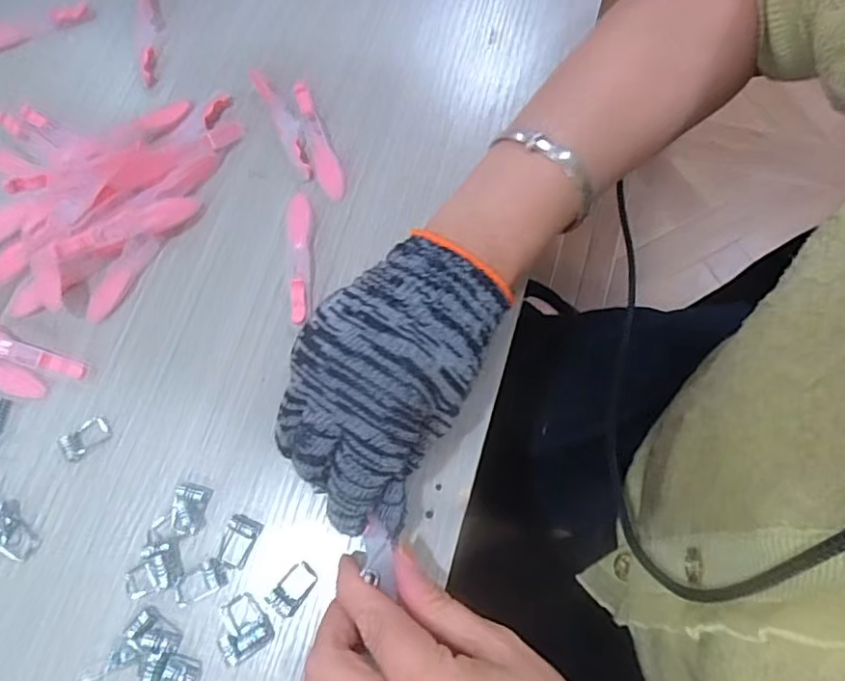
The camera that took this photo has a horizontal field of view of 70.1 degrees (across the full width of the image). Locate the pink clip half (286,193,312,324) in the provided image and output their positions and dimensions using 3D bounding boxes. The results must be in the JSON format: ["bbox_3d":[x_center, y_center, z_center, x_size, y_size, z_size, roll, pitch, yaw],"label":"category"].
[{"bbox_3d":[-0.066,-0.046,0.323,0.013,0.005,0.075,-5,72,3],"label":"pink clip half"}]

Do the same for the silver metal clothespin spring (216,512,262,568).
[{"bbox_3d":[-0.087,0.095,0.284,0.015,0.005,0.024,22,71,9],"label":"silver metal clothespin spring"}]

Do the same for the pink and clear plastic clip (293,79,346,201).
[{"bbox_3d":[-0.059,-0.114,0.342,0.014,0.013,0.074,-21,72,-3],"label":"pink and clear plastic clip"}]

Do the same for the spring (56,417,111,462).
[{"bbox_3d":[-0.170,0.050,0.303,0.027,0.004,0.015,-31,72,-6],"label":"spring"}]

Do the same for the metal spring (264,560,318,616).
[{"bbox_3d":[-0.060,0.113,0.276,0.014,0.004,0.024,35,77,14],"label":"metal spring"}]

